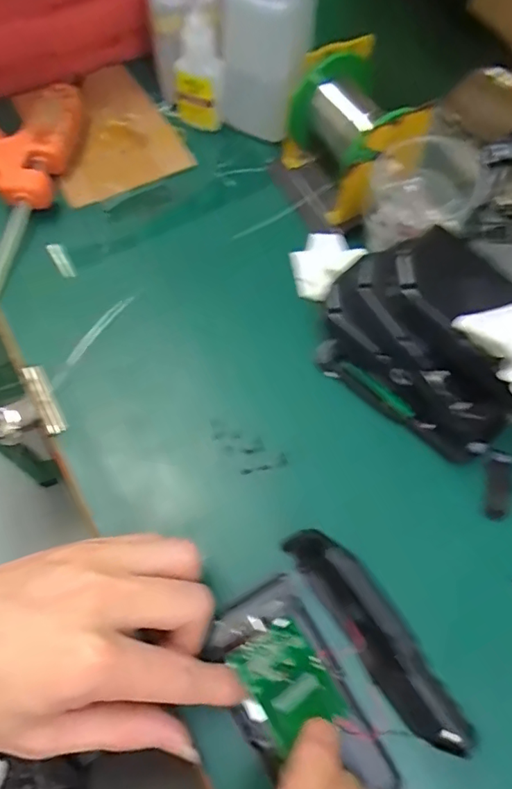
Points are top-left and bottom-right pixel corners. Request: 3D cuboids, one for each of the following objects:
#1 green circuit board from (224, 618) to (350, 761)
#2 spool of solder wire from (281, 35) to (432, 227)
[{"bbox_3d":[0.017,0.141,0.254,0.041,0.004,0.054,-21,68,-37],"label":"green circuit board"},{"bbox_3d":[0.068,-0.184,0.375,0.074,0.078,0.095,-27,70,-11],"label":"spool of solder wire"}]

